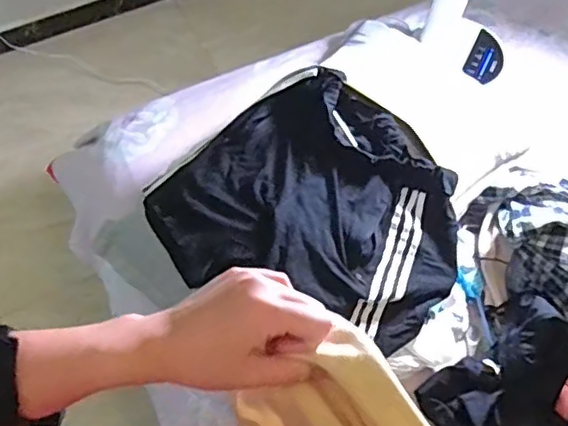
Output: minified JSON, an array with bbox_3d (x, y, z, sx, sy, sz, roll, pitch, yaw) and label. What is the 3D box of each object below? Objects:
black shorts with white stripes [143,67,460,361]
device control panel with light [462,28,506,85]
[{"bbox_3d":[0.043,-0.006,0.952,0.481,0.125,0.402,28,65,10],"label":"black shorts with white stripes"},{"bbox_3d":[0.417,-0.319,1.243,0.074,0.015,0.180,21,52,7],"label":"device control panel with light"}]

